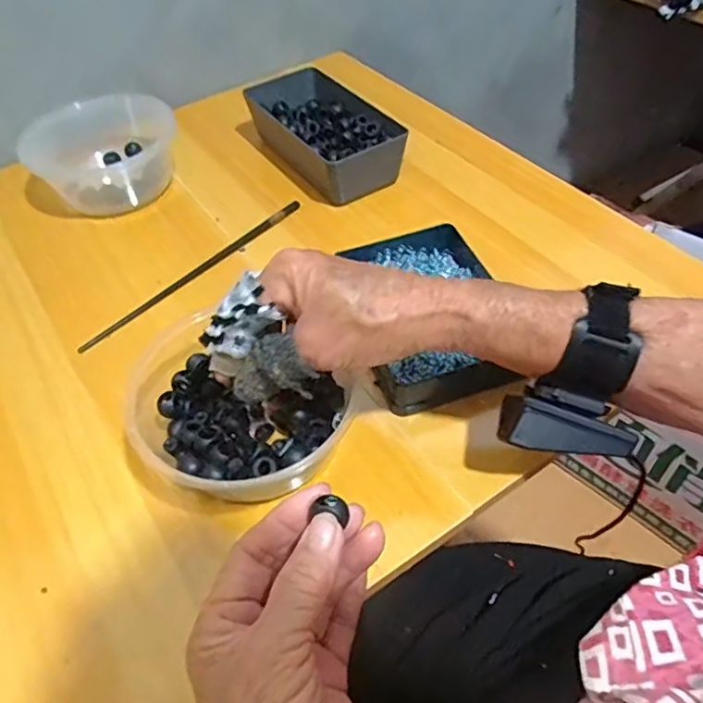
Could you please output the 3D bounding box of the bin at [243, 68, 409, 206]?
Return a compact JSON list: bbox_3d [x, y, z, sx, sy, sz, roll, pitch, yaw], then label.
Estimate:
[{"bbox_3d":[-0.030,-0.228,0.610,0.089,0.049,0.197,-26,52,-18],"label":"bin"}]

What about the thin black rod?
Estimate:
[{"bbox_3d":[-0.132,-0.071,0.515,0.012,0.007,0.234,35,60,29],"label":"thin black rod"}]

